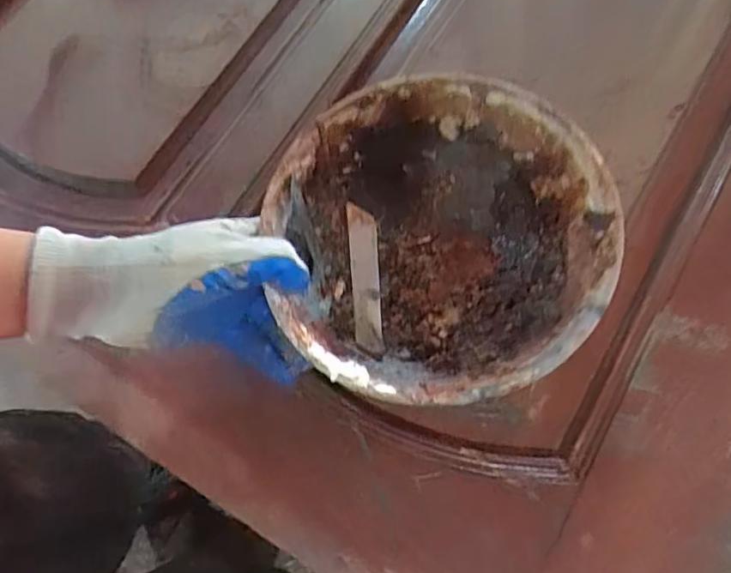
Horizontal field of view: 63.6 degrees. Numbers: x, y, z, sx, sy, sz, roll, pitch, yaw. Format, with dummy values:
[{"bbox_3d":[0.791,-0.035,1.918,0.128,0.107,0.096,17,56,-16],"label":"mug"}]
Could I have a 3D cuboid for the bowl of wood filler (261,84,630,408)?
[{"bbox_3d":[0.047,-0.025,0.376,0.201,0.075,0.196,-1,68,2],"label":"bowl of wood filler"}]

